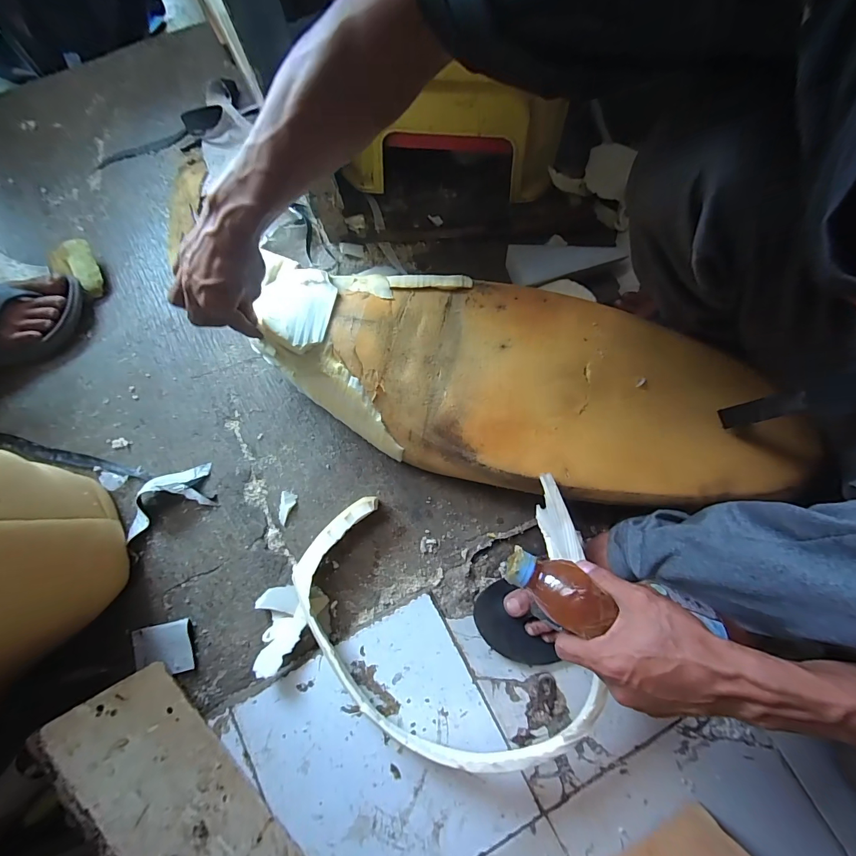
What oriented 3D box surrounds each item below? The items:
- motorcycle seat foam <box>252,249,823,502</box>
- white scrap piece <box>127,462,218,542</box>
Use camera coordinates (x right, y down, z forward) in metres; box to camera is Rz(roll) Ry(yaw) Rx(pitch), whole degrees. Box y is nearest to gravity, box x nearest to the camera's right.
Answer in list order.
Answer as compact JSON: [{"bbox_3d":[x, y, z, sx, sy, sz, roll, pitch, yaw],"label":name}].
[{"bbox_3d":[0.124,-0.063,0.507,0.680,0.091,0.268,14,77,4],"label":"motorcycle seat foam"},{"bbox_3d":[-0.382,0.100,0.549,0.127,0.042,0.071,-22,78,-5],"label":"white scrap piece"}]

